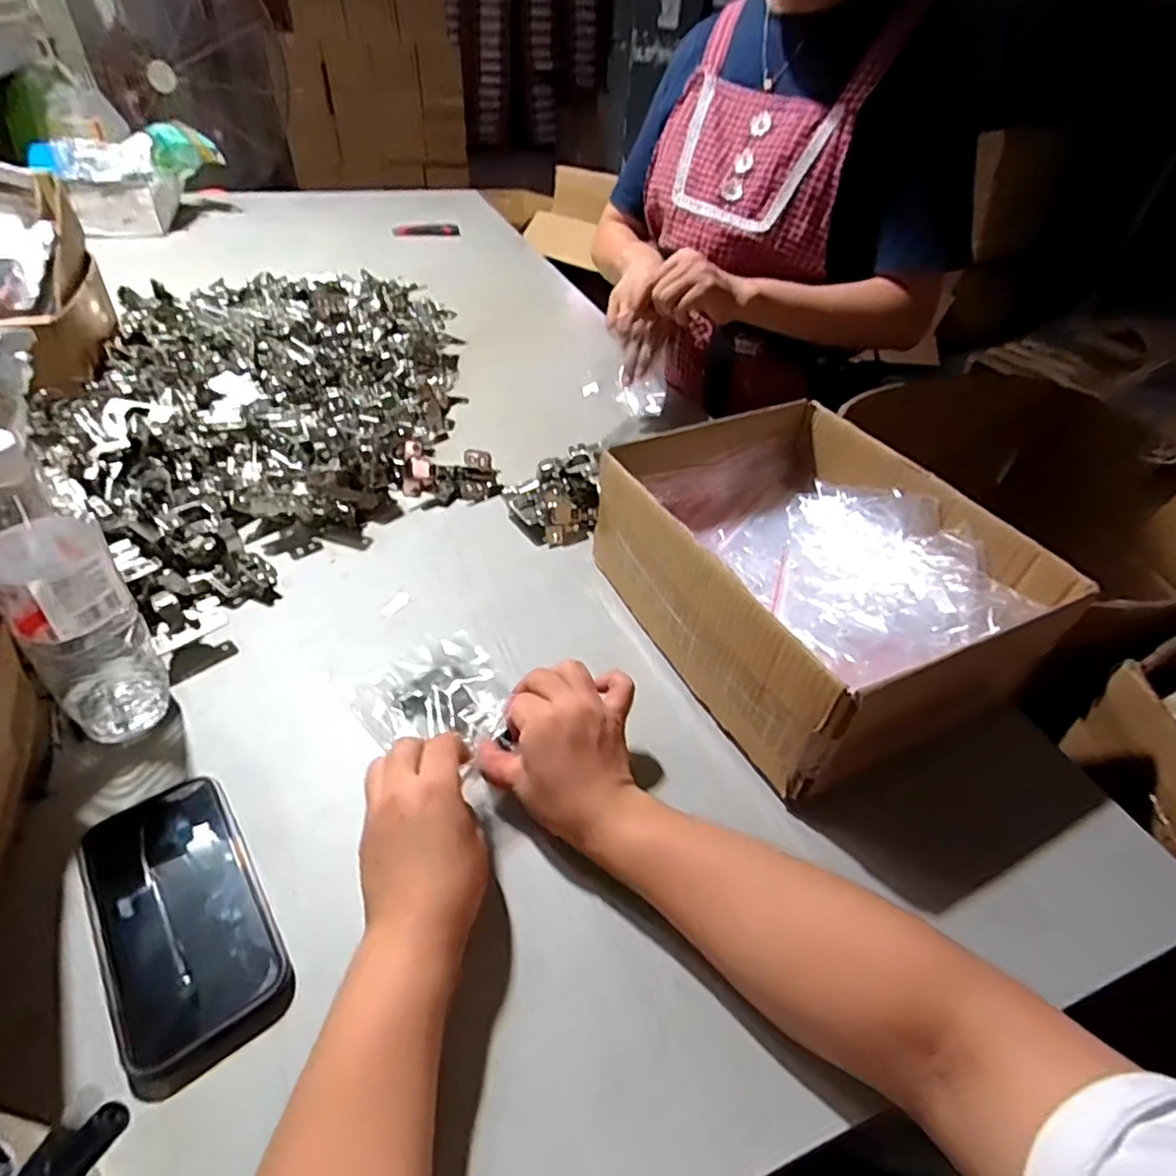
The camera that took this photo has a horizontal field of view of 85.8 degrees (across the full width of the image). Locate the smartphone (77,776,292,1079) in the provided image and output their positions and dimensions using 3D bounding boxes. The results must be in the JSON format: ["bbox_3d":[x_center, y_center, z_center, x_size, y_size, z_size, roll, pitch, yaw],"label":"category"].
[{"bbox_3d":[-0.245,0.188,0.380,0.083,0.014,0.163,-26,51,-29],"label":"smartphone"}]

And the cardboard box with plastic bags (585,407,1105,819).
[{"bbox_3d":[0.183,-0.025,0.557,0.257,0.117,0.326,-17,47,-21],"label":"cardboard box with plastic bags"}]

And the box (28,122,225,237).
[{"bbox_3d":[-0.959,-0.870,1.361,0.333,0.165,0.220,-21,48,-24],"label":"box"}]

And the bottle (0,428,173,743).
[{"bbox_3d":[-0.344,0.007,0.415,0.071,0.225,0.069,34,51,29],"label":"bottle"}]

